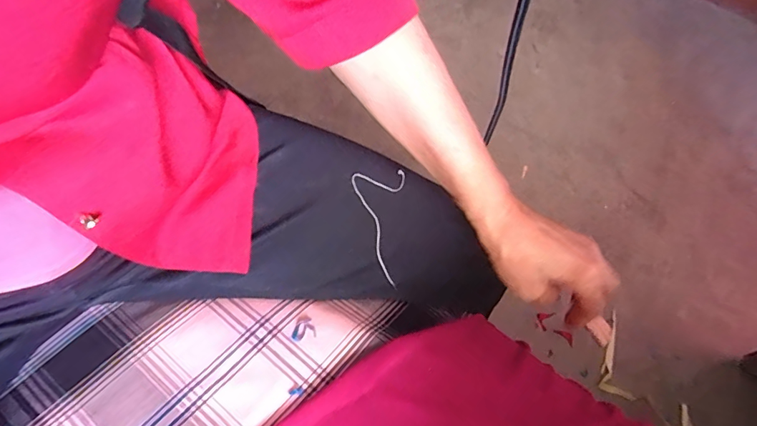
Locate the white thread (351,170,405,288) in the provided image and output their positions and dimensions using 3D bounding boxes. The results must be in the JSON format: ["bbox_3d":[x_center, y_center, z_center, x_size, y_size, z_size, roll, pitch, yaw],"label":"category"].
[{"bbox_3d":[-0.002,0.006,0.422,0.057,0.010,0.115,17,70,-31],"label":"white thread"}]

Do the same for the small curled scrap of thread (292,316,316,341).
[{"bbox_3d":[-0.068,0.103,0.401,0.020,0.004,0.019,-18,60,-15],"label":"small curled scrap of thread"}]

